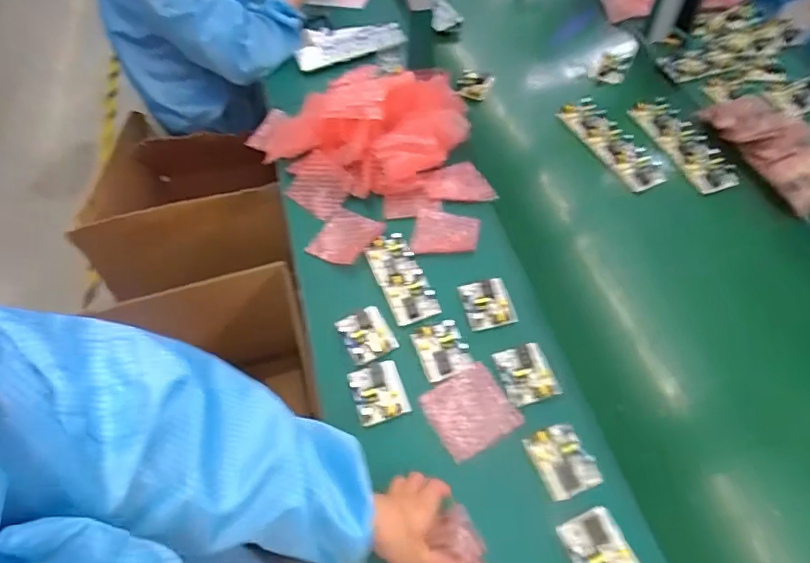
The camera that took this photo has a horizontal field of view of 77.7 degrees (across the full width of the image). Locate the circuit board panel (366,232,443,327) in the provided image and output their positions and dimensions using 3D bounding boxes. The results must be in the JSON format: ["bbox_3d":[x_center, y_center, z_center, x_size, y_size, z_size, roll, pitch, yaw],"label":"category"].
[{"bbox_3d":[-0.009,-0.008,0.794,0.068,0.013,0.158,-22,58,-11],"label":"circuit board panel"}]

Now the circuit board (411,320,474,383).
[{"bbox_3d":[0.052,0.096,0.722,0.067,0.016,0.084,-18,57,-9],"label":"circuit board"}]

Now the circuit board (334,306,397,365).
[{"bbox_3d":[-0.058,0.077,0.745,0.069,0.018,0.081,-26,59,-13],"label":"circuit board"}]

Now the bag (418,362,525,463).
[{"bbox_3d":[0.088,0.175,0.679,0.105,0.009,0.101,-27,59,-14],"label":"bag"}]

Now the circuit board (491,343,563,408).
[{"bbox_3d":[0.167,0.126,0.698,0.070,0.017,0.082,-13,57,-6],"label":"circuit board"}]

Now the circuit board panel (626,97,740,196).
[{"bbox_3d":[0.526,-0.268,0.962,0.084,0.025,0.245,-16,57,-7],"label":"circuit board panel"}]

